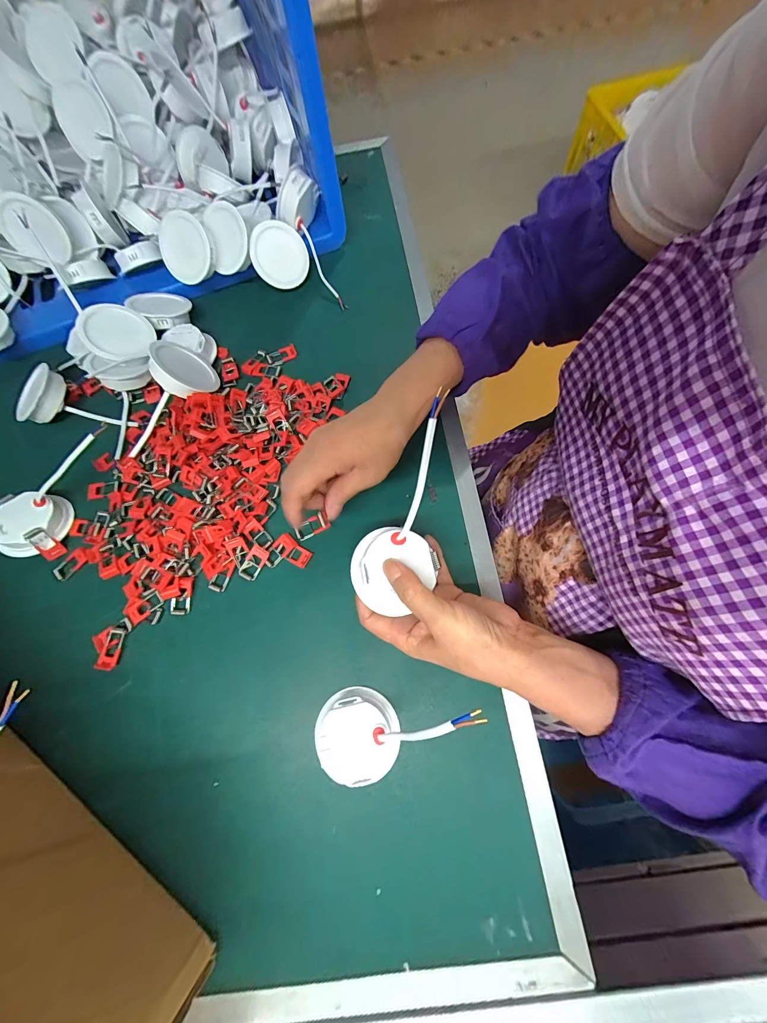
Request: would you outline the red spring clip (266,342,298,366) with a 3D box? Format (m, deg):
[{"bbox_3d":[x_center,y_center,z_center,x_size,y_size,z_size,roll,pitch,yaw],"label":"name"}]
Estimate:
[{"bbox_3d":[-0.126,-0.194,0.430,0.036,0.006,0.019,-27,73,-6],"label":"red spring clip"}]

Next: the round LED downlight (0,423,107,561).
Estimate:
[{"bbox_3d":[-0.361,-0.025,0.371,0.064,0.032,0.147,9,73,5],"label":"round LED downlight"}]

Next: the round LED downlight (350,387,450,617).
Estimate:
[{"bbox_3d":[0.022,0.001,0.256,0.066,0.038,0.162,23,112,9],"label":"round LED downlight"}]

